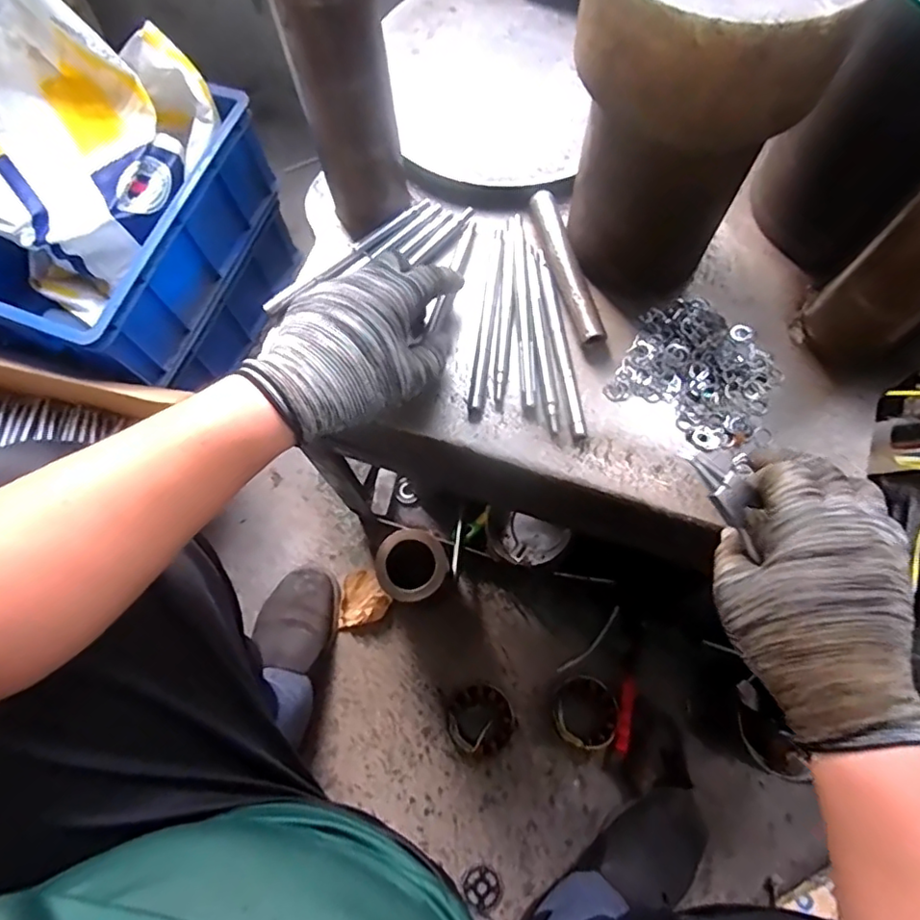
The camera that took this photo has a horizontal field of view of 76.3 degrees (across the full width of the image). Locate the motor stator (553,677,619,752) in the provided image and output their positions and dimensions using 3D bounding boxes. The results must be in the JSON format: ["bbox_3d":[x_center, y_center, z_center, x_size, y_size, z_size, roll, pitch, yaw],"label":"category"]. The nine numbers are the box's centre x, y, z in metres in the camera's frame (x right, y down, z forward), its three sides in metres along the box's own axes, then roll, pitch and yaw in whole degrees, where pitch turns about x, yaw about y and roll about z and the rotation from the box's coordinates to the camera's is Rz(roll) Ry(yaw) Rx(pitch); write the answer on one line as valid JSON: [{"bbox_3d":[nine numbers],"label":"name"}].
[{"bbox_3d":[0.161,0.327,0.757,0.079,0.044,0.086,-1,71,2],"label":"motor stator"}]

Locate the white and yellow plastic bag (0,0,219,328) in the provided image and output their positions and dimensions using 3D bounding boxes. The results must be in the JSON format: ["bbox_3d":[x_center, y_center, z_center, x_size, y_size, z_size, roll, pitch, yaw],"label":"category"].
[{"bbox_3d":[-0.485,-0.411,0.739,0.320,0.240,0.291,-40,74,-11],"label":"white and yellow plastic bag"}]

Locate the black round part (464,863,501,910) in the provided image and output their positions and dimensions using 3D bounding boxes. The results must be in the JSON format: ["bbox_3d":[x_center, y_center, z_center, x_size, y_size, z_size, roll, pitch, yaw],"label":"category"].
[{"bbox_3d":[0.028,0.527,0.722,0.044,0.009,0.046,-1,71,2],"label":"black round part"}]

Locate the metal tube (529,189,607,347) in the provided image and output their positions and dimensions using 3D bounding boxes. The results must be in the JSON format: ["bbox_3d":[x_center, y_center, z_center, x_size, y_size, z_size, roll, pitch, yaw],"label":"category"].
[{"bbox_3d":[0.083,-0.153,0.464,0.022,0.016,0.137,-16,71,-4],"label":"metal tube"}]

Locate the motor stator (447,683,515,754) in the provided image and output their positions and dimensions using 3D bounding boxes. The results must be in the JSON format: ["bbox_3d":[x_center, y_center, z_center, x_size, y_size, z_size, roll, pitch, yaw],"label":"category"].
[{"bbox_3d":[0.028,0.341,0.770,0.082,0.039,0.083,-1,71,2],"label":"motor stator"}]

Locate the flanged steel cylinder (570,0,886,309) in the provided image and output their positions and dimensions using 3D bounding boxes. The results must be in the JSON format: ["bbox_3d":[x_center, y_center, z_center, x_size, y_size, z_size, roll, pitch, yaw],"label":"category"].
[{"bbox_3d":[0.141,-0.225,0.388,0.137,0.225,0.139,8,71,4],"label":"flanged steel cylinder"}]

